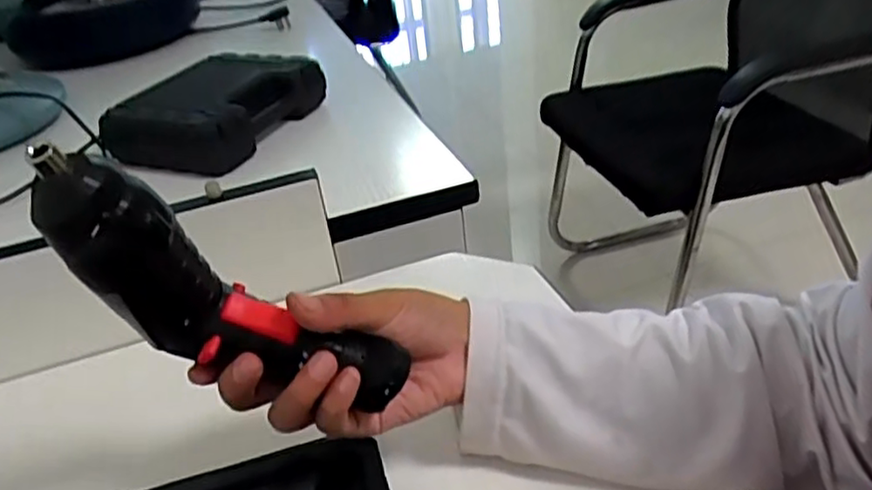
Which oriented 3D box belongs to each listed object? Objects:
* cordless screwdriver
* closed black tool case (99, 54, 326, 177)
[{"bbox_3d":[-0.098,0.025,0.290,0.064,0.164,0.045,-44,33,11],"label":"cordless screwdriver"},{"bbox_3d":[-0.246,-0.151,0.788,0.158,0.072,0.213,11,37,24],"label":"closed black tool case"}]

